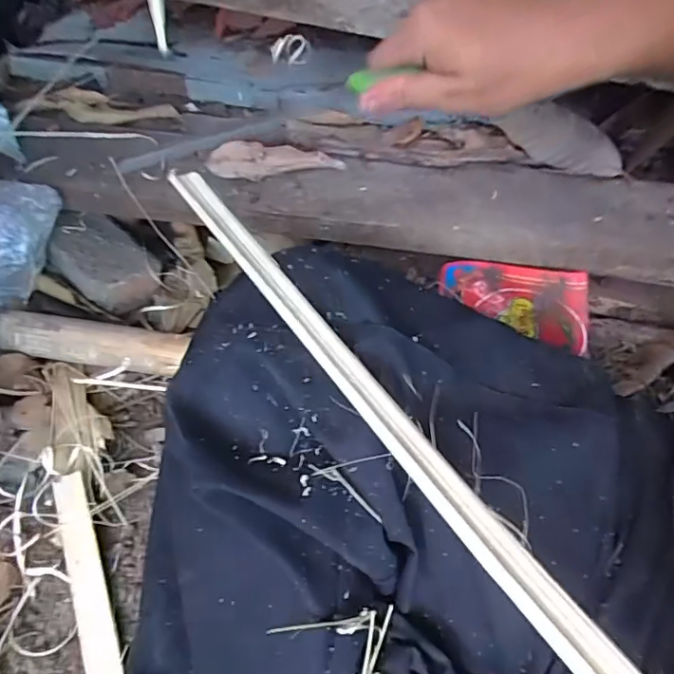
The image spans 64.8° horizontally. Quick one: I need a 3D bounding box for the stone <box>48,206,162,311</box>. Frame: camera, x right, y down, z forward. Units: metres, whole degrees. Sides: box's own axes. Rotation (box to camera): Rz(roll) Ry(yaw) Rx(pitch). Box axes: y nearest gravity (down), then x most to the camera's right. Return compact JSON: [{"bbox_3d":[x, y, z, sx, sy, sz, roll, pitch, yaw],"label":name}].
[{"bbox_3d":[-0.265,-0.085,0.605,0.134,0.047,0.086,30,56,18],"label":"stone"}]

